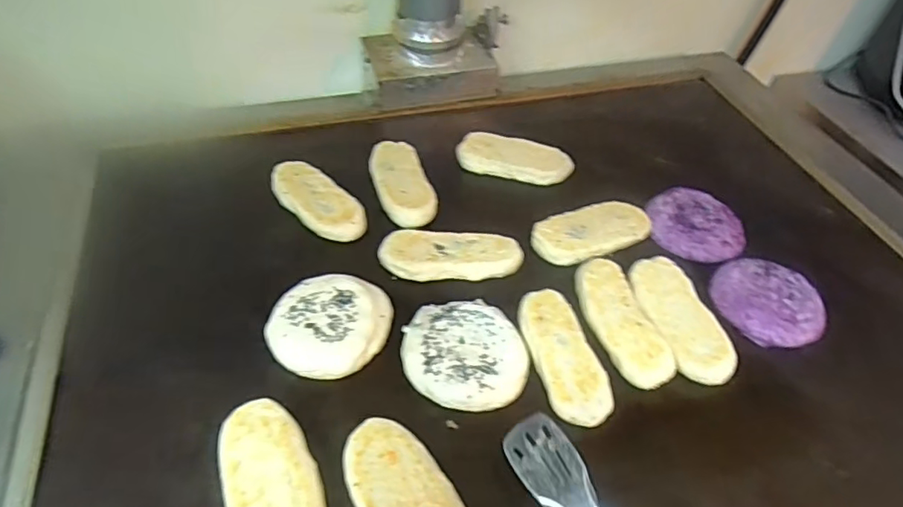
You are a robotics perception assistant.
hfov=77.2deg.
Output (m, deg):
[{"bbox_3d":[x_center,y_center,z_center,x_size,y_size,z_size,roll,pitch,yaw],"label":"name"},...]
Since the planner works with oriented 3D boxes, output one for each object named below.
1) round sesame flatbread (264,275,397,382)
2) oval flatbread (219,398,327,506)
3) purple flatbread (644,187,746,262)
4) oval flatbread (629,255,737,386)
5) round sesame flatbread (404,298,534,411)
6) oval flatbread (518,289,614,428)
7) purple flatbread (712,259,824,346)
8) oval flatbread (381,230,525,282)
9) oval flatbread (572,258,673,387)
[{"bbox_3d":[-0.127,0.072,0.583,0.117,0.027,0.113,2,46,-2],"label":"round sesame flatbread"},{"bbox_3d":[-0.150,0.190,0.472,0.072,0.024,0.138,-16,50,-18],"label":"oval flatbread"},{"bbox_3d":[0.306,-0.040,0.707,0.110,0.009,0.115,3,46,-1],"label":"purple flatbread"},{"bbox_3d":[0.244,0.066,0.607,0.066,0.018,0.152,-9,48,-12],"label":"oval flatbread"},{"bbox_3d":[0.013,0.100,0.566,0.121,0.026,0.112,2,46,-2],"label":"round sesame flatbread"},{"bbox_3d":[0.111,0.100,0.568,0.058,0.023,0.148,-9,48,-12],"label":"oval flatbread"},{"bbox_3d":[0.354,0.054,0.635,0.114,0.026,0.107,2,46,-2],"label":"purple flatbread"},{"bbox_3d":[0.000,0.002,0.659,0.161,0.025,0.063,-4,47,-7],"label":"oval flatbread"},{"bbox_3d":[0.176,0.069,0.597,0.061,0.028,0.153,-10,48,-13],"label":"oval flatbread"}]

